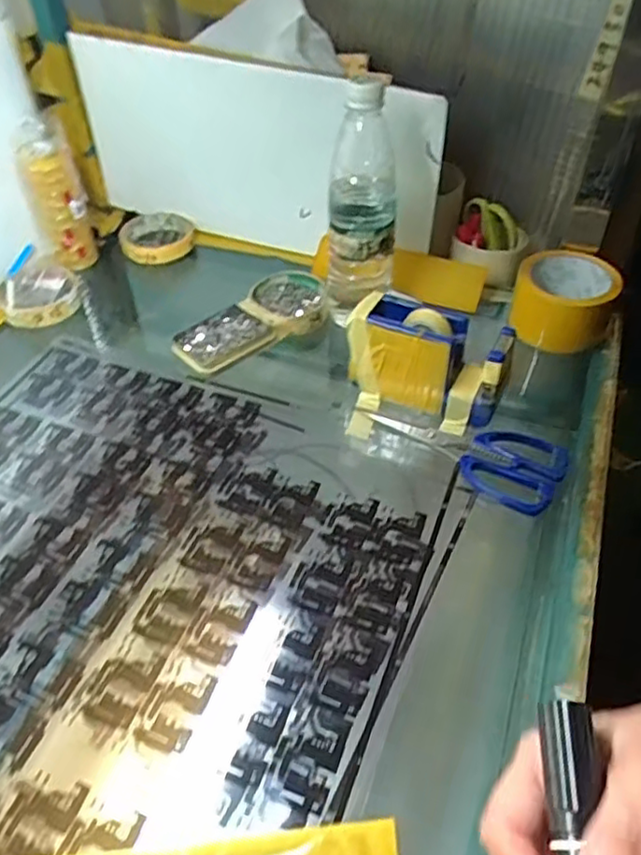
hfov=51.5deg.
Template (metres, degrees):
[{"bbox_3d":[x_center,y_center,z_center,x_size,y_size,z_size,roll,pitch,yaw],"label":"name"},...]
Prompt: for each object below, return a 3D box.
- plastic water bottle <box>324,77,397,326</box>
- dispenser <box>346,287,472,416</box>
[{"bbox_3d":[0.039,-0.199,0.614,0.067,0.221,0.059,1,45,3],"label":"plastic water bottle"},{"bbox_3d":[0.076,-0.065,0.575,0.096,0.082,0.048,19,48,20],"label":"dispenser"}]

